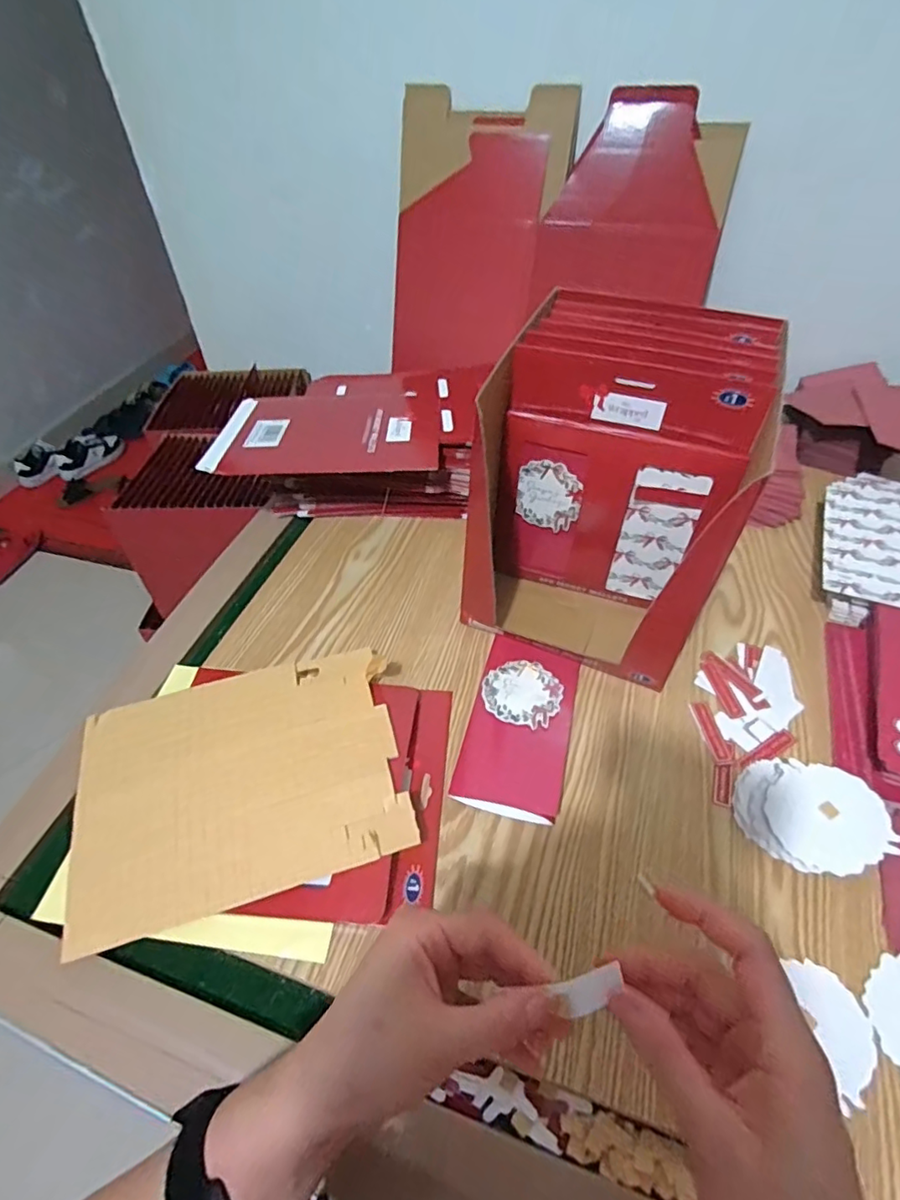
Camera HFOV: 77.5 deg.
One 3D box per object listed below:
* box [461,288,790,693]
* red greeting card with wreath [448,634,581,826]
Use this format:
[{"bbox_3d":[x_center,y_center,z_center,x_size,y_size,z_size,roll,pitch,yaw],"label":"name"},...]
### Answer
[{"bbox_3d":[0.144,-0.097,0.509,0.203,0.232,0.235,17,51,16],"label":"box"},{"bbox_3d":[0.061,0.104,0.481,0.083,0.013,0.161,12,50,12],"label":"red greeting card with wreath"}]

